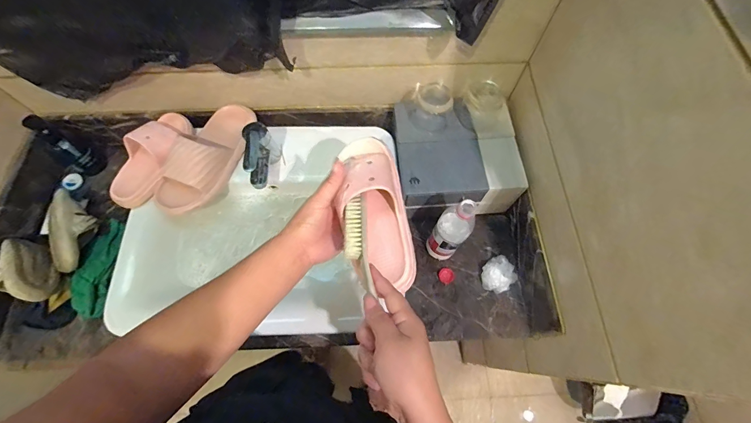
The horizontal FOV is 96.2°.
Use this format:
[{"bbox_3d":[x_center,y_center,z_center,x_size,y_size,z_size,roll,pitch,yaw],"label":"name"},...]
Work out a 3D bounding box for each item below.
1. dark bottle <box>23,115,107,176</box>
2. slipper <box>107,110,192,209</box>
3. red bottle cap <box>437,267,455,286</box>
[{"bbox_3d":[-0.699,-0.148,0.763,0.062,0.176,0.065,32,71,12],"label":"dark bottle"},{"bbox_3d":[-0.454,-0.108,0.679,0.101,0.053,0.215,24,82,9],"label":"slipper"},{"bbox_3d":[0.153,0.139,0.726,0.032,0.008,0.033,0,67,0],"label":"red bottle cap"}]

